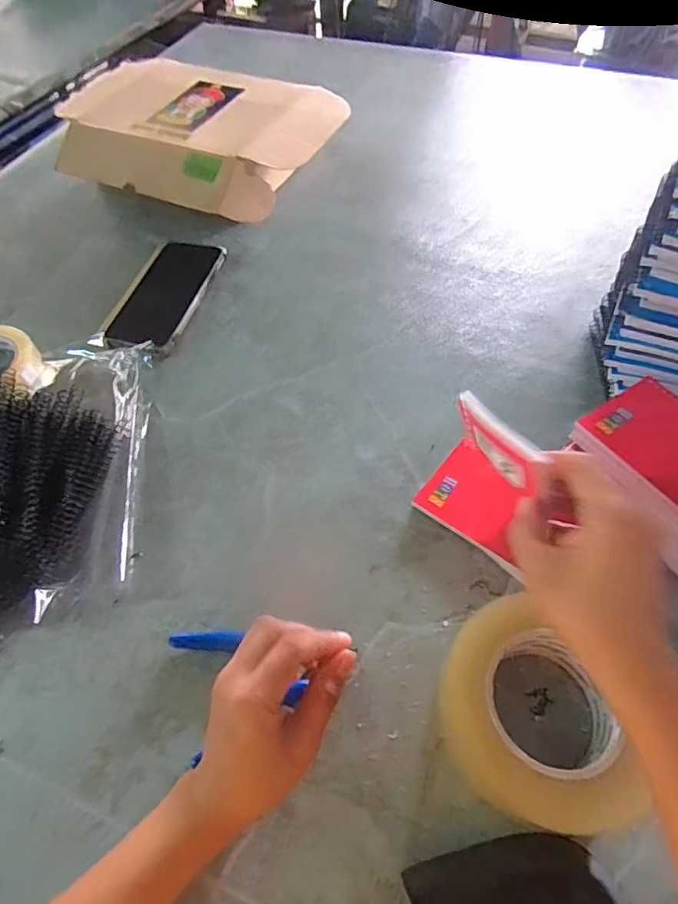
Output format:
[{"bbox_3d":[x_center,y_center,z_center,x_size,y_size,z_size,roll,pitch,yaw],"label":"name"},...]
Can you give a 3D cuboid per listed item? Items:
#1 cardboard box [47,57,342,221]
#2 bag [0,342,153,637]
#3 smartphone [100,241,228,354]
[{"bbox_3d":[-0.207,-0.433,0.736,0.372,0.075,0.259,25,62,17],"label":"cardboard box"},{"bbox_3d":[-0.268,-0.002,0.443,0.189,0.089,0.278,-9,57,-3],"label":"bag"},{"bbox_3d":[-0.193,-0.180,0.600,0.086,0.010,0.171,12,59,10],"label":"smartphone"}]

